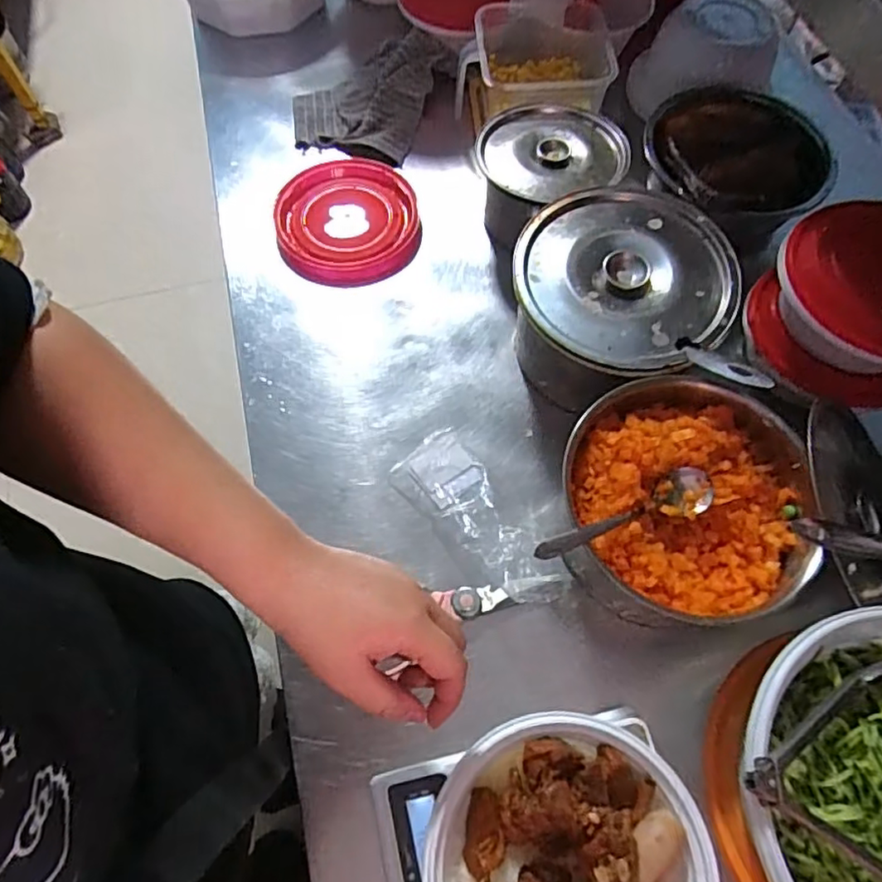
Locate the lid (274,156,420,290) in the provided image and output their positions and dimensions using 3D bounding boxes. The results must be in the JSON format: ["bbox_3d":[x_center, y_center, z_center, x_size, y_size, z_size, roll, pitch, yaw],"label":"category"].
[{"bbox_3d":[-0.104,-0.244,0.676,0.154,0.023,0.168,0,66,1],"label":"lid"}]

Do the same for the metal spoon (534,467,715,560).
[{"bbox_3d":[0.136,0.056,0.454,0.159,0.019,0.033,-15,66,-20],"label":"metal spoon"}]

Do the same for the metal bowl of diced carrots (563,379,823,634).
[{"bbox_3d":[0.200,0.057,0.502,0.192,0.104,0.183,0,66,1],"label":"metal bowl of diced carrots"}]

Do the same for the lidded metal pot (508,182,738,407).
[{"bbox_3d":[0.165,-0.126,0.584,0.183,0.110,0.192,0,66,1],"label":"lidded metal pot"}]

